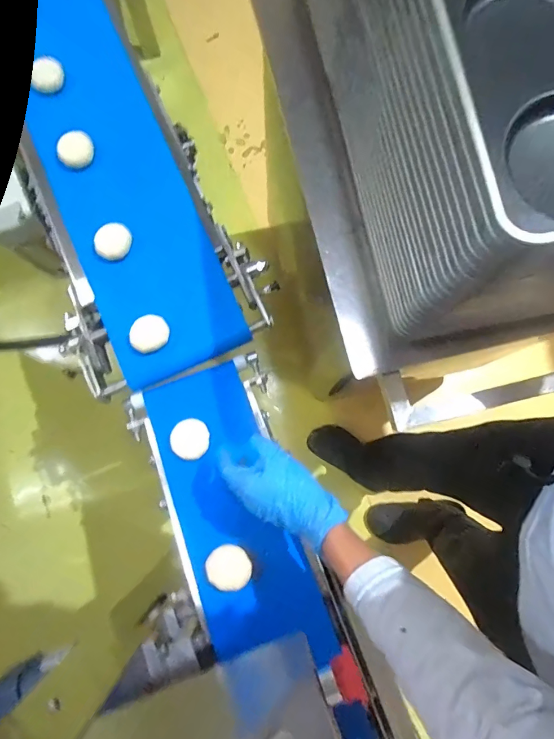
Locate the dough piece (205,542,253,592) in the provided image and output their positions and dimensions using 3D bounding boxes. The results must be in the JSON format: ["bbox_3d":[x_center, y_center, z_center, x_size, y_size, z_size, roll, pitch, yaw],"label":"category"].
[{"bbox_3d":[-0.063,0.257,0.545,0.054,0.038,0.053,-35,81,-7],"label":"dough piece"}]

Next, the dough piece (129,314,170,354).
[{"bbox_3d":[-0.189,-0.054,0.619,0.058,0.024,0.047,-32,81,-6],"label":"dough piece"}]

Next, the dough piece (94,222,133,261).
[{"bbox_3d":[-0.254,-0.200,0.651,0.050,0.022,0.060,22,79,4],"label":"dough piece"}]

